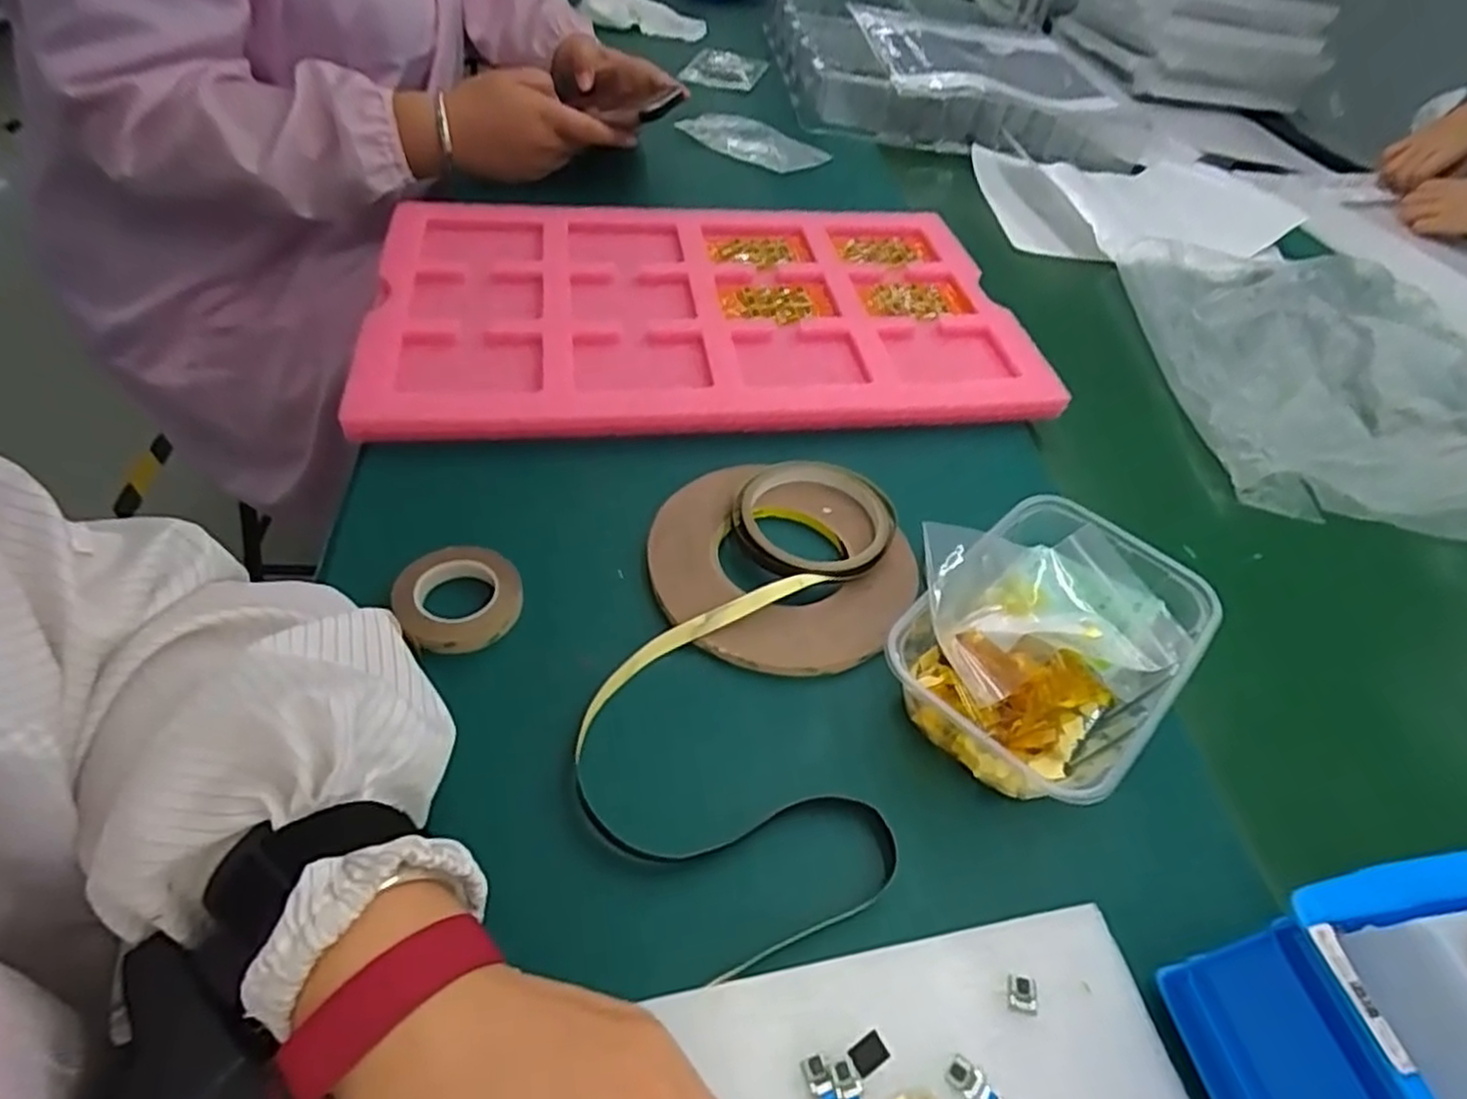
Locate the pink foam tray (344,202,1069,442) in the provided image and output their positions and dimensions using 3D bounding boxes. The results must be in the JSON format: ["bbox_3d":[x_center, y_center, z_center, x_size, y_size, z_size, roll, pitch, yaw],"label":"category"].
[{"bbox_3d":[-0.028,-0.196,0.621,0.492,0.039,0.307,-4,48,-7],"label":"pink foam tray"}]

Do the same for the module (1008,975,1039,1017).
[{"bbox_3d":[0.113,0.172,0.296,0.011,0.004,0.013,13,48,8],"label":"module"}]

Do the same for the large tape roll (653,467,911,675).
[{"bbox_3d":[0.028,0.009,0.437,0.146,0.016,0.136,2,48,-2],"label":"large tape roll"}]

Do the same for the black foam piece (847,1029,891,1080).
[{"bbox_3d":[0.050,0.184,0.278,0.014,0.004,0.010,-23,53,-23],"label":"black foam piece"}]

